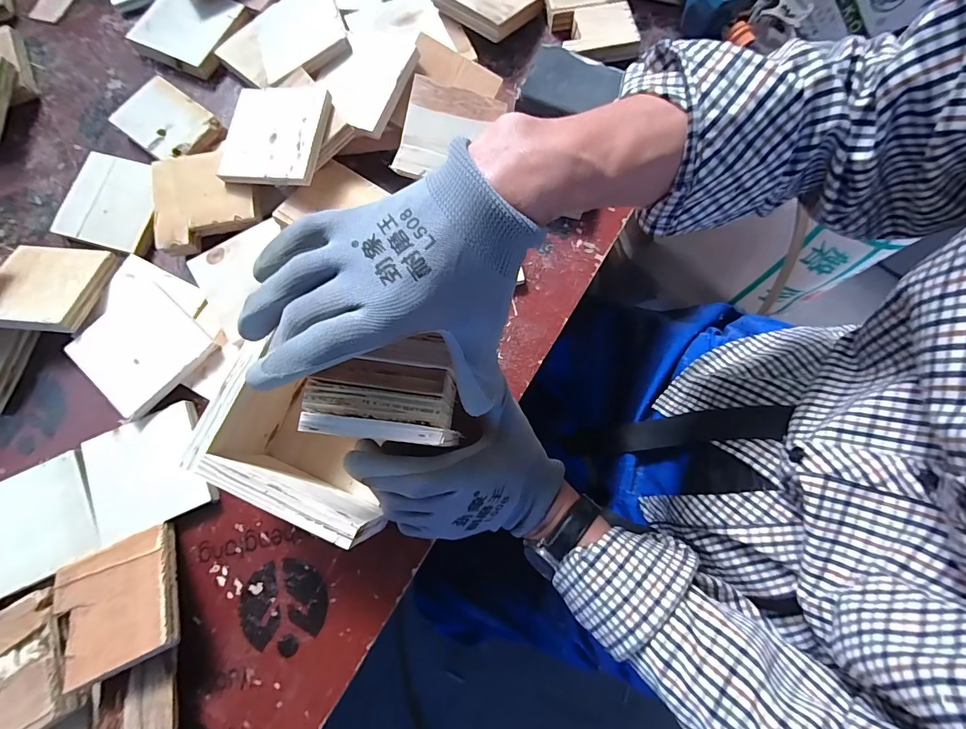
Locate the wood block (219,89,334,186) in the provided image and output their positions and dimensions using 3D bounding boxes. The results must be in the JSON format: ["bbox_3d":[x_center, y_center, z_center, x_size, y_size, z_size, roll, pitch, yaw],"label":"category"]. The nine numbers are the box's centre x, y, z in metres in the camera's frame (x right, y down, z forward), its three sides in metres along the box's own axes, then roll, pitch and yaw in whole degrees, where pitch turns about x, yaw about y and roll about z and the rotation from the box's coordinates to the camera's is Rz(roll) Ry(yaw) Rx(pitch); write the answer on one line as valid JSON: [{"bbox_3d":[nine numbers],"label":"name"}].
[{"bbox_3d":[-0.189,-0.207,0.380,0.091,0.010,0.092,8,83,12],"label":"wood block"}]

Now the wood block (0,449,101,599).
[{"bbox_3d":[-0.368,0.130,0.353,0.091,0.016,0.088,-27,79,-4],"label":"wood block"}]

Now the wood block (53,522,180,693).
[{"bbox_3d":[-0.276,0.181,0.318,0.084,0.012,0.089,-25,62,-5],"label":"wood block"}]

